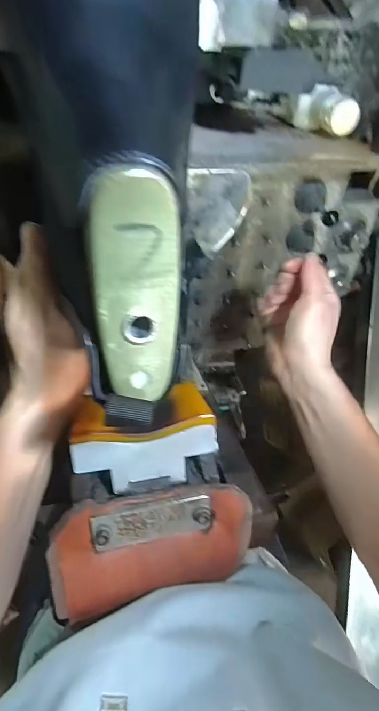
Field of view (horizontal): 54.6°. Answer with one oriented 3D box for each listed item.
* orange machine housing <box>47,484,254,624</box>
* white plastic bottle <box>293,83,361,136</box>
[{"bbox_3d":[-0.025,0.139,0.270,0.142,0.020,0.082,-3,92,-10],"label":"orange machine housing"},{"bbox_3d":[0.175,-0.321,0.483,0.037,0.091,0.051,-30,136,-8],"label":"white plastic bottle"}]

